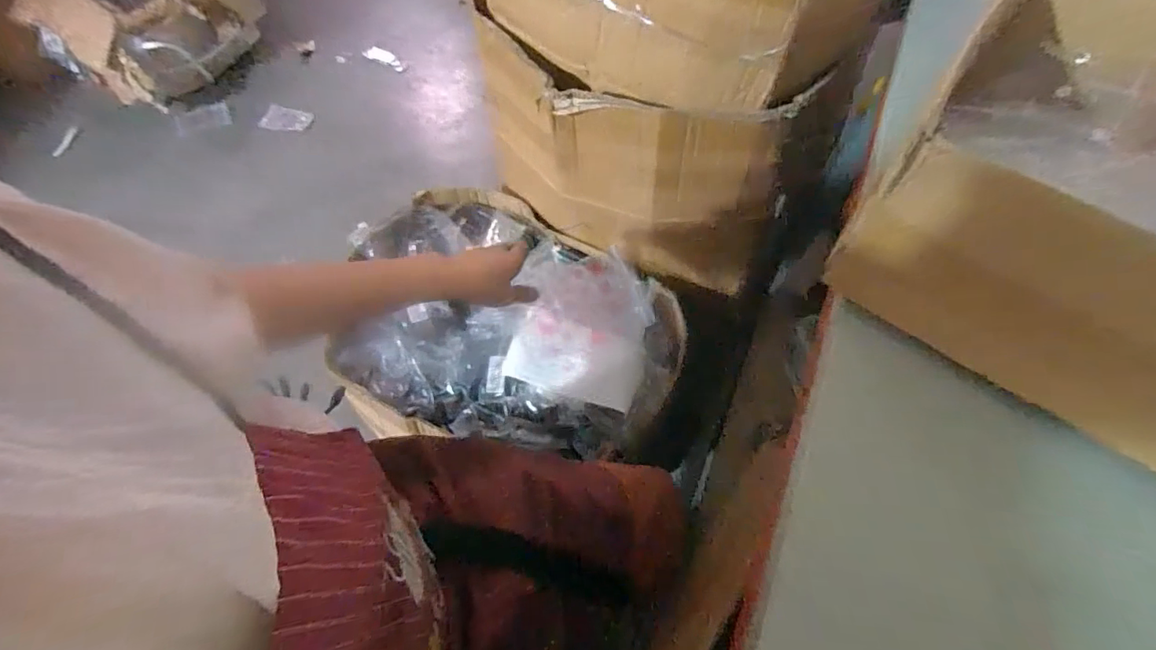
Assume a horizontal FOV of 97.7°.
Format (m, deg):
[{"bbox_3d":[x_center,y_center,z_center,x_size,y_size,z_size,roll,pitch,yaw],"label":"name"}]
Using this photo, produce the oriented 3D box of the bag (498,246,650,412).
[{"bbox_3d":[0.003,-0.013,0.831,0.228,0.053,0.257,16,62,7],"label":"bag"}]

